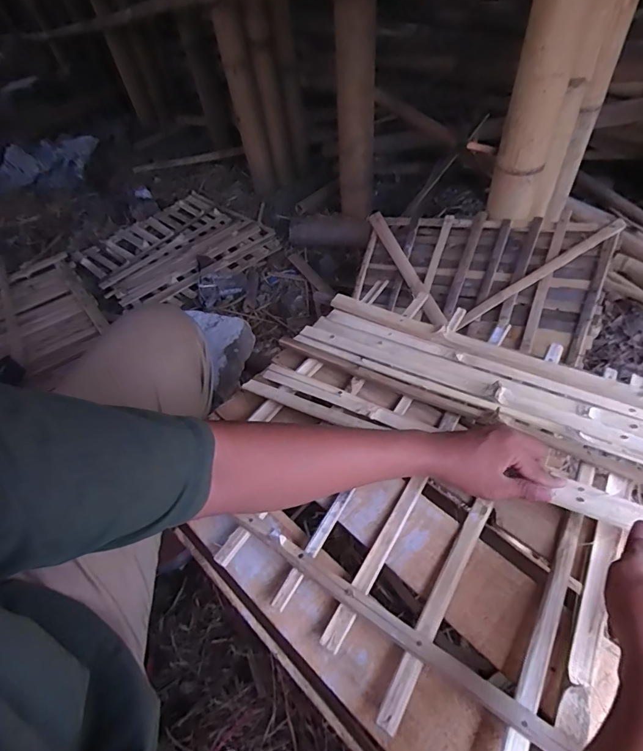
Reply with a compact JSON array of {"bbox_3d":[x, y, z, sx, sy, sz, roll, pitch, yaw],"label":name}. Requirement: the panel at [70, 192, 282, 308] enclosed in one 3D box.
[{"bbox_3d":[-0.474,-0.424,1.401,0.482,0.047,0.538,38,64,25],"label":"panel"}]

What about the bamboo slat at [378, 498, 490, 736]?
[{"bbox_3d":[0.122,0.229,0.437,0.021,0.017,0.243,25,57,24],"label":"bamboo slat"}]

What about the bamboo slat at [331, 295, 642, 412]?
[{"bbox_3d":[0.248,-0.031,0.629,0.510,0.015,0.039,21,55,22],"label":"bamboo slat"}]

